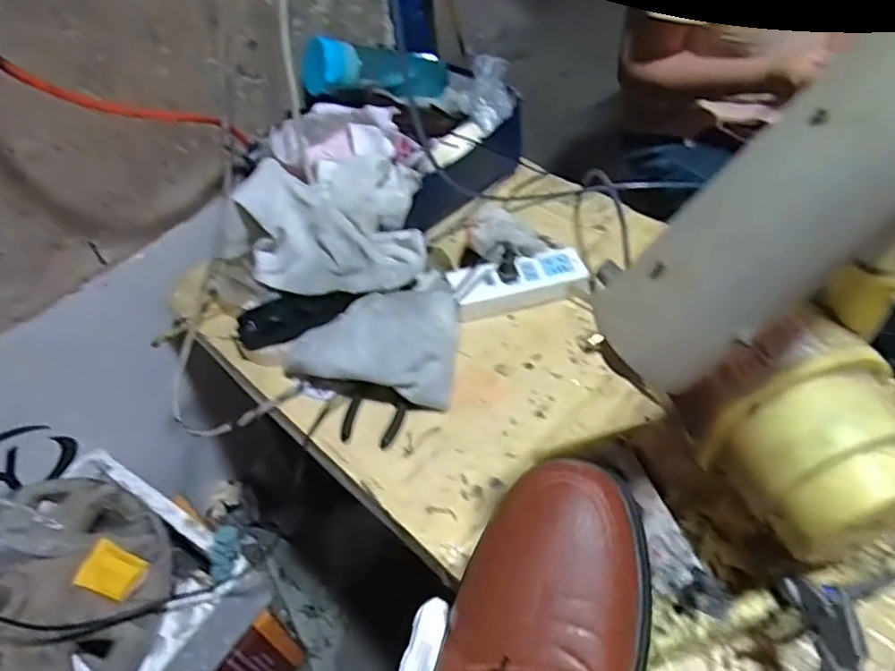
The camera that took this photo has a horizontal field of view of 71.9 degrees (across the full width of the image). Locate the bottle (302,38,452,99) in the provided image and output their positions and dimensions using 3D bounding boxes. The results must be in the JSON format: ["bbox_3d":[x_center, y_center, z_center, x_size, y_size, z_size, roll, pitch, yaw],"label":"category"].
[{"bbox_3d":[-0.086,-0.350,0.824,0.206,0.062,0.078,-17,45,-41],"label":"bottle"}]

